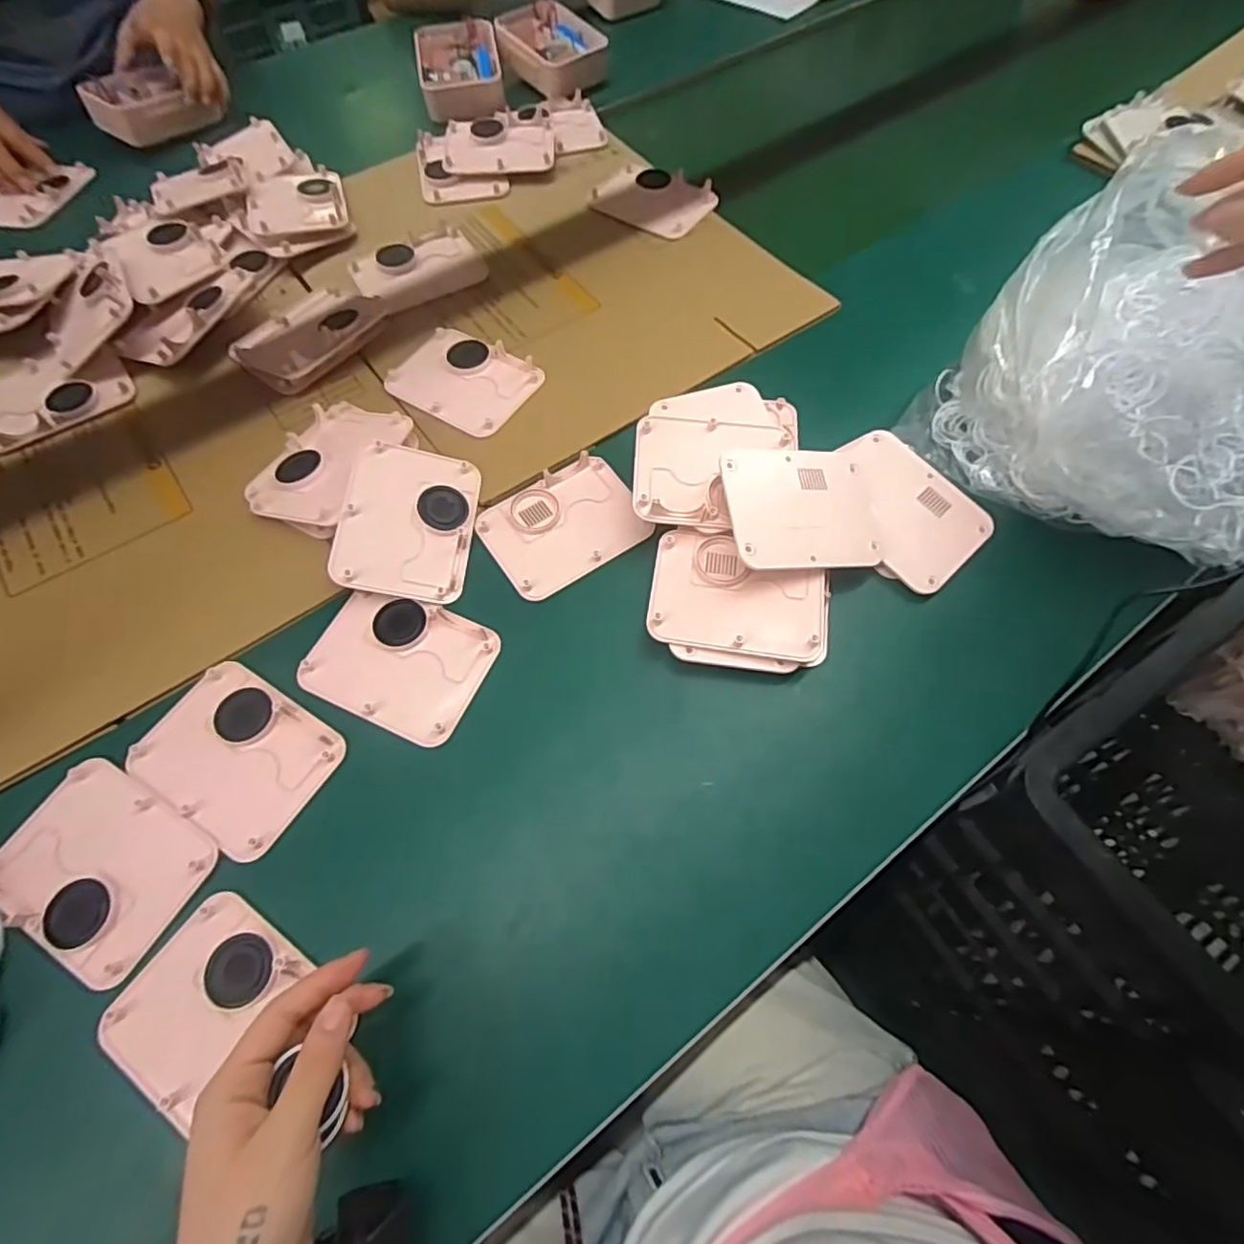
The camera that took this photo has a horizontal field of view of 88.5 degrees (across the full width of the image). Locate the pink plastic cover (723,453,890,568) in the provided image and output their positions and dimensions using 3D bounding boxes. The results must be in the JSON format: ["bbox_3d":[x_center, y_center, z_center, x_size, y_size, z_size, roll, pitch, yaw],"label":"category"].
[{"bbox_3d":[0.138,-0.087,0.481,0.127,0.005,0.095,-2,75,-20],"label":"pink plastic cover"}]

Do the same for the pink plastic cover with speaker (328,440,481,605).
[{"bbox_3d":[-0.166,-0.080,0.499,0.097,0.009,0.125,11,70,-17],"label":"pink plastic cover with speaker"}]

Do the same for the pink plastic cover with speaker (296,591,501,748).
[{"bbox_3d":[-0.164,0.028,0.469,0.122,0.009,0.094,22,66,11],"label":"pink plastic cover with speaker"}]

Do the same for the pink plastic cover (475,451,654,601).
[{"bbox_3d":[-0.046,-0.078,0.522,0.124,0.010,0.092,-31,67,-14],"label":"pink plastic cover"}]

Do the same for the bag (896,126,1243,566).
[{"bbox_3d":[0.372,-0.159,0.466,0.160,0.186,0.248,-22,68,-10],"label":"bag"}]

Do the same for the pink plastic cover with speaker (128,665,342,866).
[{"bbox_3d":[-0.265,0.089,0.437,0.122,0.010,0.095,31,68,15],"label":"pink plastic cover with speaker"}]

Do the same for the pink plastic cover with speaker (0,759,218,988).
[{"bbox_3d":[-0.331,0.156,0.406,0.125,0.012,0.095,29,67,14],"label":"pink plastic cover with speaker"}]

